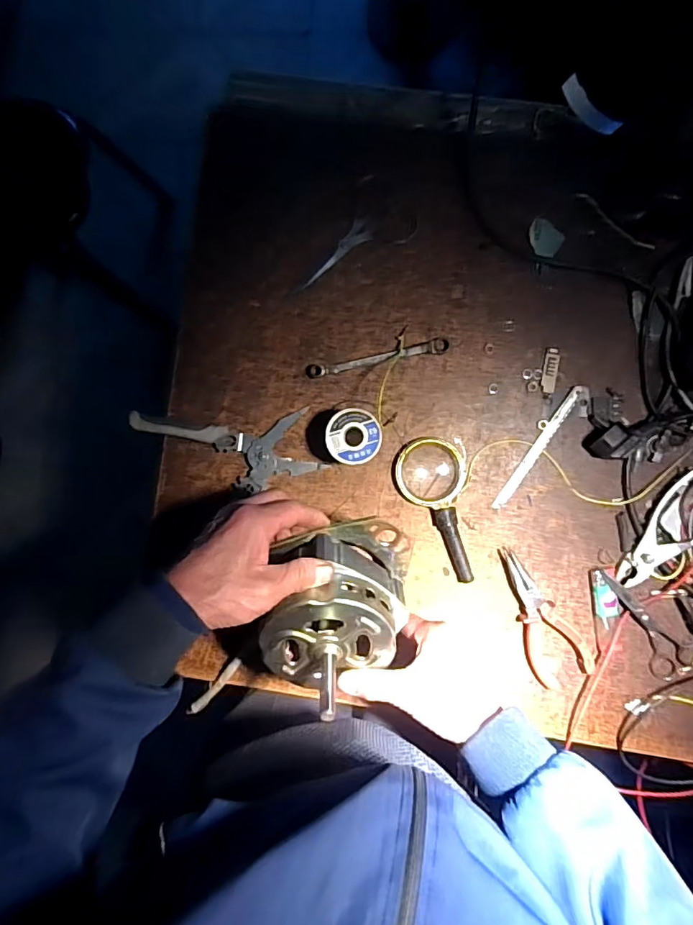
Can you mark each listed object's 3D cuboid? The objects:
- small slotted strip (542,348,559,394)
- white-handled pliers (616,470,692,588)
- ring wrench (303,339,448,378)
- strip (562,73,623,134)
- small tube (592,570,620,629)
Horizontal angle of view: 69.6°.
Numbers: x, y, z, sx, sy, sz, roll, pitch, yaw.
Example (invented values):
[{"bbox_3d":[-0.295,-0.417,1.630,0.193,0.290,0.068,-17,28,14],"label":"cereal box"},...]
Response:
[{"bbox_3d":[0.204,-0.093,0.500,0.013,0.007,0.047,11,91,4],"label":"small slotted strip"},{"bbox_3d":[0.316,0.073,0.483,0.050,0.024,0.125,34,93,3],"label":"white-handled pliers"},{"bbox_3d":[0.031,-0.105,0.501,0.143,0.008,0.015,-10,90,4],"label":"ring wrench"},{"bbox_3d":[0.242,-0.353,0.497,0.070,0.004,0.020,48,114,2],"label":"strip"},{"bbox_3d":[0.260,0.136,0.496,0.019,0.014,0.059,-11,90,4],"label":"small tube"}]

